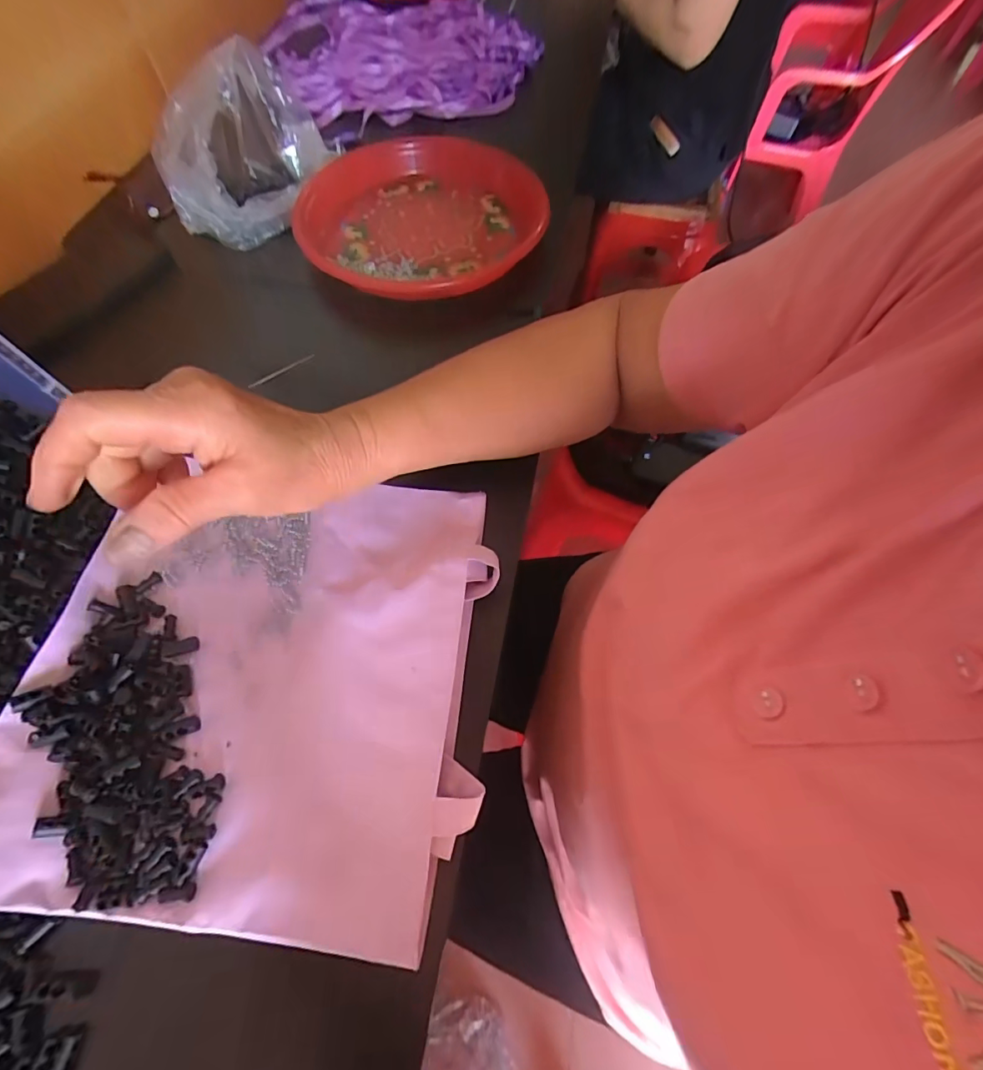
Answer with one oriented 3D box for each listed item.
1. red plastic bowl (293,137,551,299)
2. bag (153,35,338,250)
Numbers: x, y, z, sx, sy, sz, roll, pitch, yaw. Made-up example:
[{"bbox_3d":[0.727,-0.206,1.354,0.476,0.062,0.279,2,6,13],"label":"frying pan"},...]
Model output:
[{"bbox_3d":[-0.064,-0.304,0.471,0.228,0.045,0.225,11,63,6],"label":"red plastic bowl"},{"bbox_3d":[-0.232,-0.355,0.451,0.089,0.110,0.156,41,70,19],"label":"bag"}]

